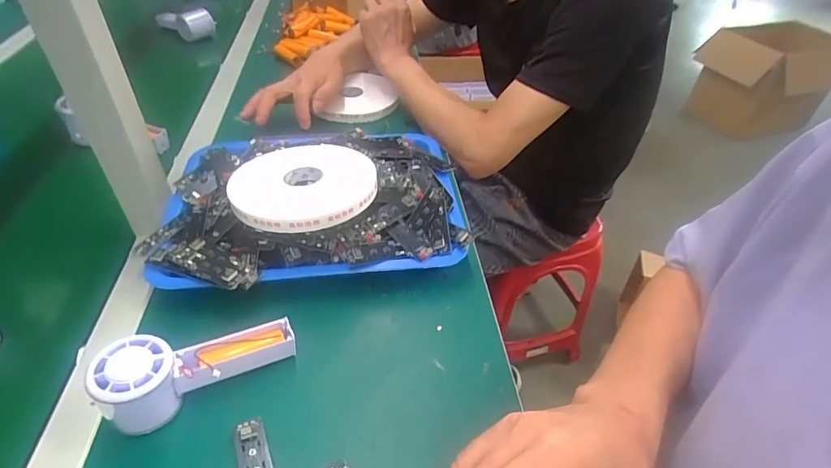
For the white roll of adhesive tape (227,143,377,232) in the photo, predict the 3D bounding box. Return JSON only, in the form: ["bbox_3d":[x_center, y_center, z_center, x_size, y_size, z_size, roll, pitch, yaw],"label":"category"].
[{"bbox_3d":[-0.117,-0.052,0.483,0.147,0.014,0.141,2,42,-2],"label":"white roll of adhesive tape"}]

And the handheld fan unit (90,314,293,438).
[{"bbox_3d":[-0.179,0.101,0.379,0.145,0.051,0.058,-24,49,-27],"label":"handheld fan unit"}]

